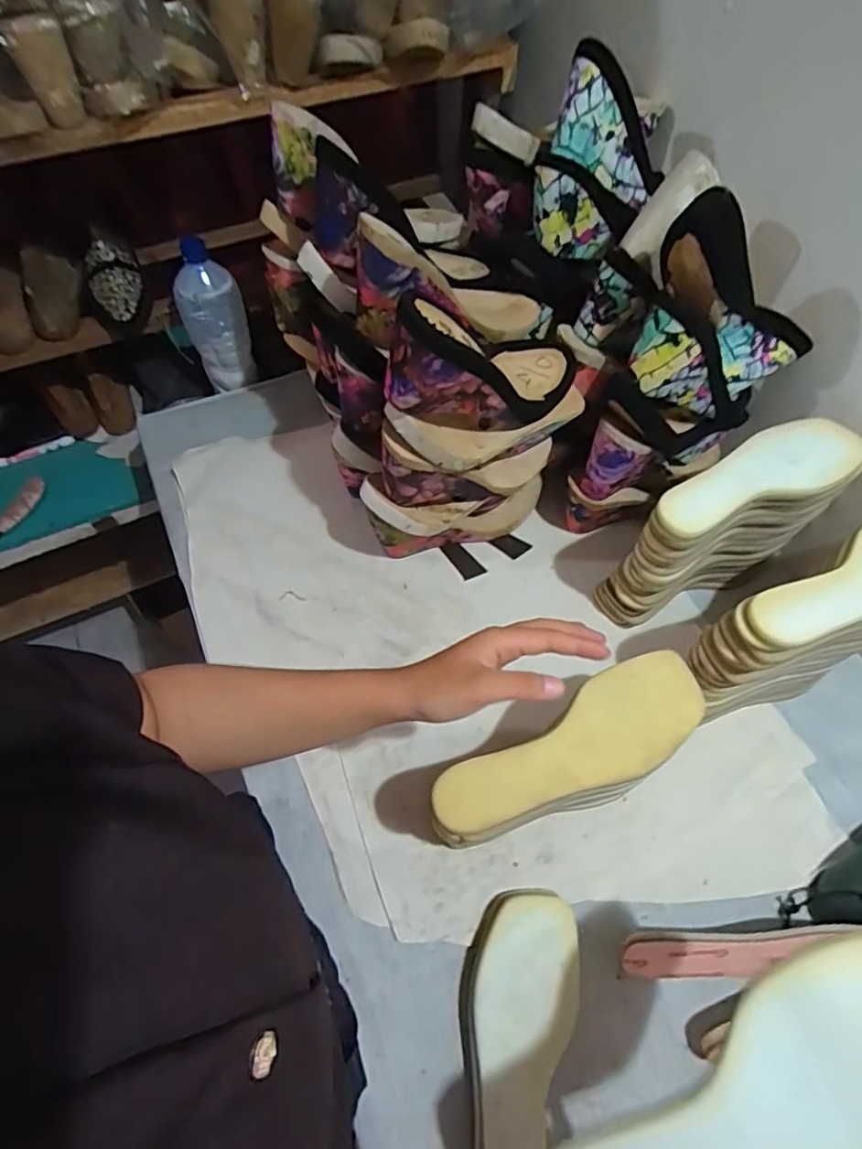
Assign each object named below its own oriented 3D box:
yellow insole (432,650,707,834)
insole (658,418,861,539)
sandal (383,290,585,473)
[{"bbox_3d":[0.120,0.141,0.468,0.242,0.019,0.078,-25,64,-16],"label":"yellow insole"},{"bbox_3d":[0.319,-0.100,0.559,0.222,0.025,0.074,-20,63,-14],"label":"insole"},{"bbox_3d":[0.058,-0.187,0.534,0.222,0.182,0.081,-30,66,-18],"label":"sandal"}]

